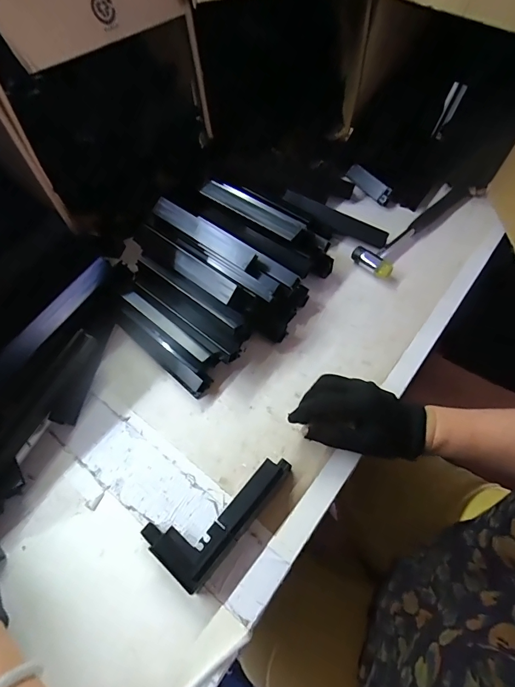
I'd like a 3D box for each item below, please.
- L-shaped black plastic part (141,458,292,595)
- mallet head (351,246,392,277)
[{"bbox_3d":[-0.040,0.166,0.406,0.076,0.025,0.148,34,67,21],"label":"L-shaped black plastic part"},{"bbox_3d":[0.163,-0.116,0.562,0.061,0.025,0.021,27,64,18],"label":"mallet head"}]

